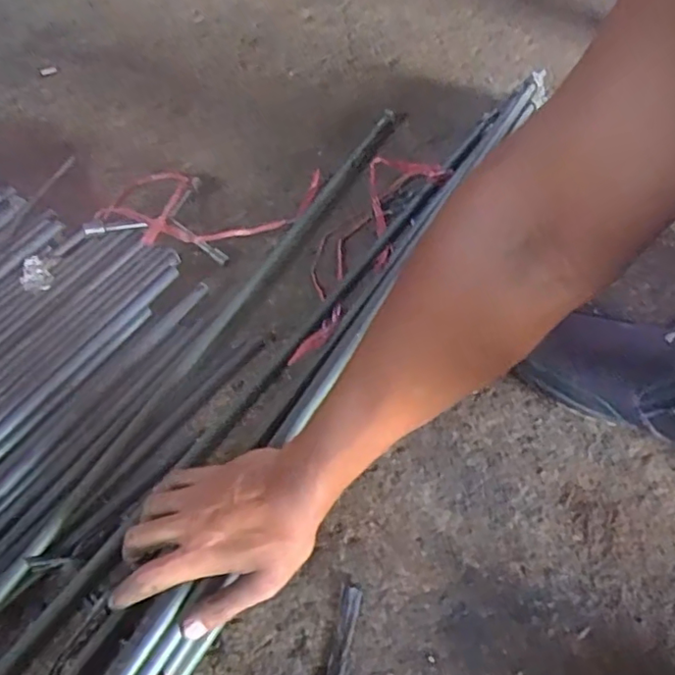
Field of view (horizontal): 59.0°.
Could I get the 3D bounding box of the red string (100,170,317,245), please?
[{"bbox_3d":[-0.162,-0.152,0.699,0.257,0.038,0.176,9,53,11],"label":"red string"}]

